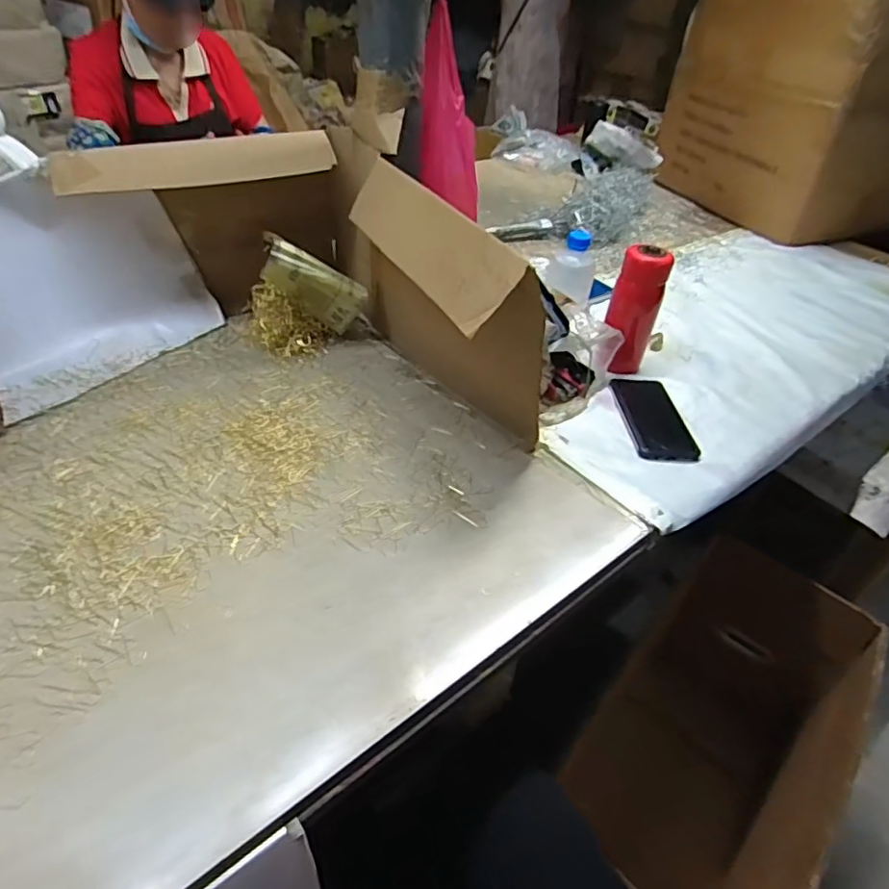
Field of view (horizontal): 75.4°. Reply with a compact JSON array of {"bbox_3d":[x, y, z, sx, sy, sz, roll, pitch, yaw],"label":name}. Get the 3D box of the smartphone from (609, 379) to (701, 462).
[{"bbox_3d":[0.292,-0.039,0.795,0.093,0.010,0.175,2,40,-6],"label":"smartphone"}]

